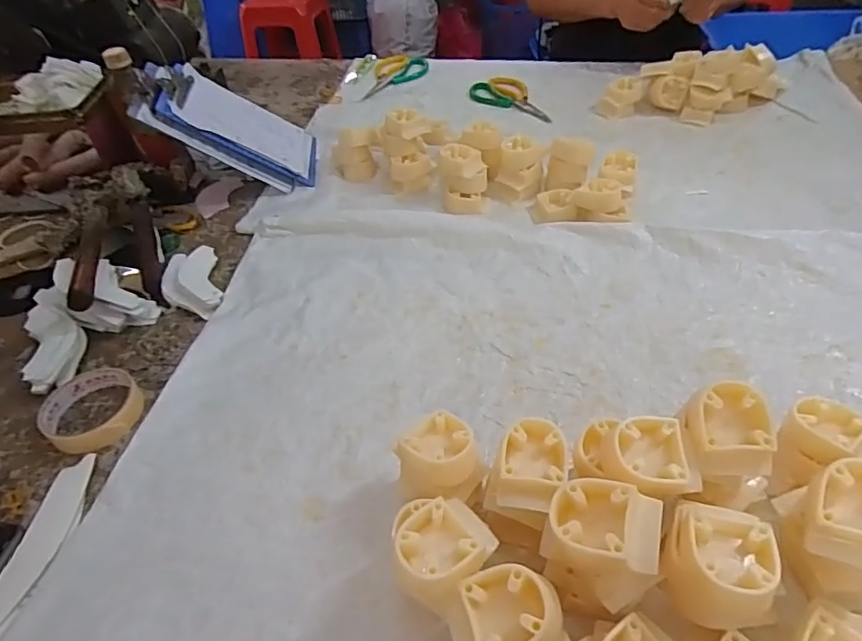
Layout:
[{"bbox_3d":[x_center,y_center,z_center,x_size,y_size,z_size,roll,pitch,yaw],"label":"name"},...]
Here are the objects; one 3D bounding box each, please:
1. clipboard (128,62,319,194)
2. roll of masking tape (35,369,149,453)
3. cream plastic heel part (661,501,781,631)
[{"bbox_3d":[-0.287,-0.285,0.797,0.247,0.030,0.150,21,47,-28],"label":"clipboard"},{"bbox_3d":[-0.321,0.084,0.516,0.096,0.021,0.084,27,53,31],"label":"roll of masking tape"},{"bbox_3d":[0.169,0.144,0.319,0.053,0.042,0.058,9,47,14],"label":"cream plastic heel part"}]

